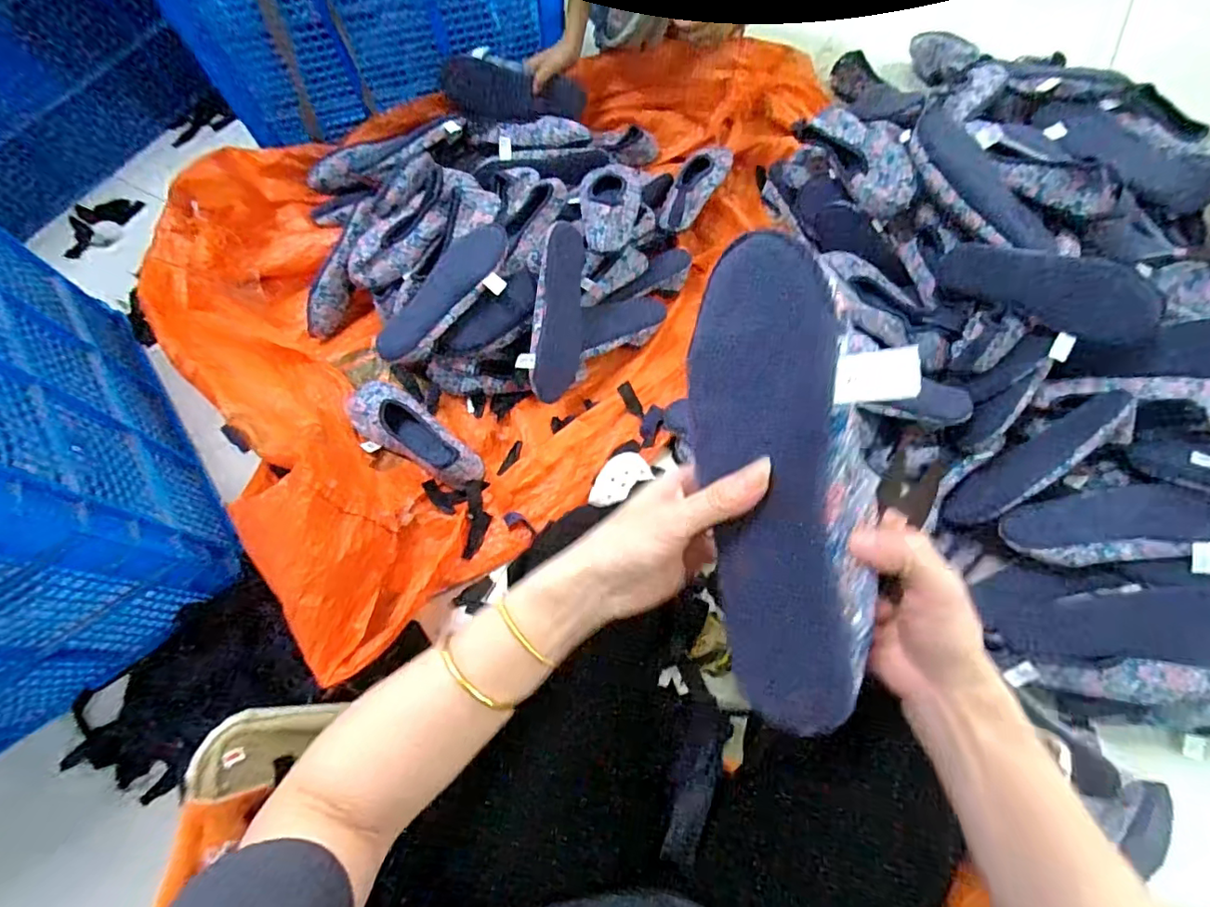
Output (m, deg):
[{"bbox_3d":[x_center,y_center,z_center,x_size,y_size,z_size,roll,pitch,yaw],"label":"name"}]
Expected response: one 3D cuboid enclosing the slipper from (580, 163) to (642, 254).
[{"bbox_3d":[0.011,-0.419,0.930,0.104,0.060,0.221,-2,55,1],"label":"slipper"}]

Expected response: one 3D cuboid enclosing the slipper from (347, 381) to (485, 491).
[{"bbox_3d":[-0.308,-0.023,0.888,0.245,0.060,0.100,39,75,15],"label":"slipper"}]

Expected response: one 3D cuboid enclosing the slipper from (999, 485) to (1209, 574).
[{"bbox_3d":[0.665,0.096,0.727,0.249,0.052,0.104,-8,68,15],"label":"slipper"}]

